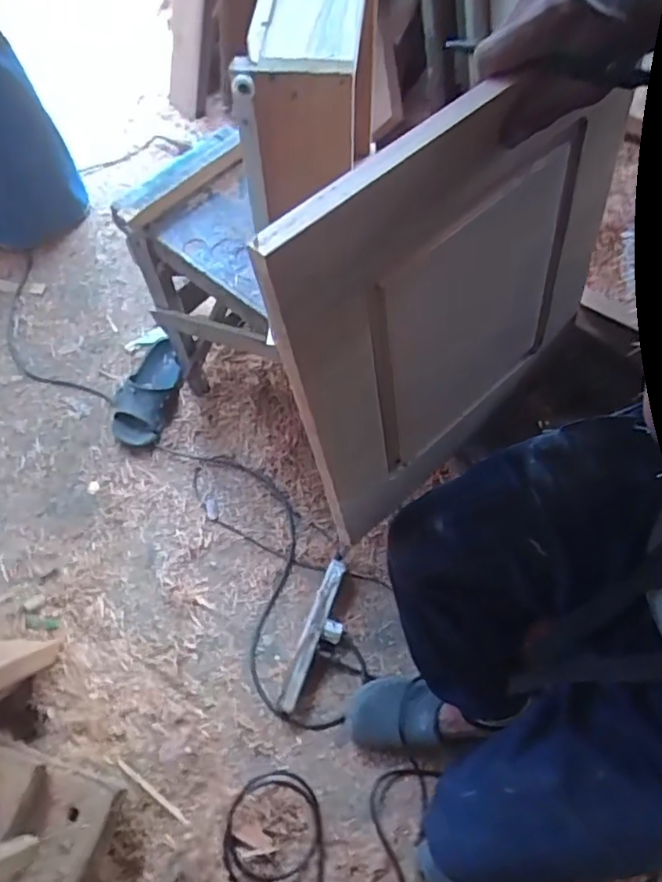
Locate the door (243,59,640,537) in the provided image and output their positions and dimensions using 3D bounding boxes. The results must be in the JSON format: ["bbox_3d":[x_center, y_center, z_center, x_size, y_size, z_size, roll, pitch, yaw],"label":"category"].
[{"bbox_3d":[0.124,-0.121,0.546,0.374,0.392,0.020,-41,61,-15],"label":"door"}]

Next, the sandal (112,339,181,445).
[{"bbox_3d":[-0.388,-0.107,1.301,0.114,0.071,0.240,18,65,10],"label":"sandal"}]

